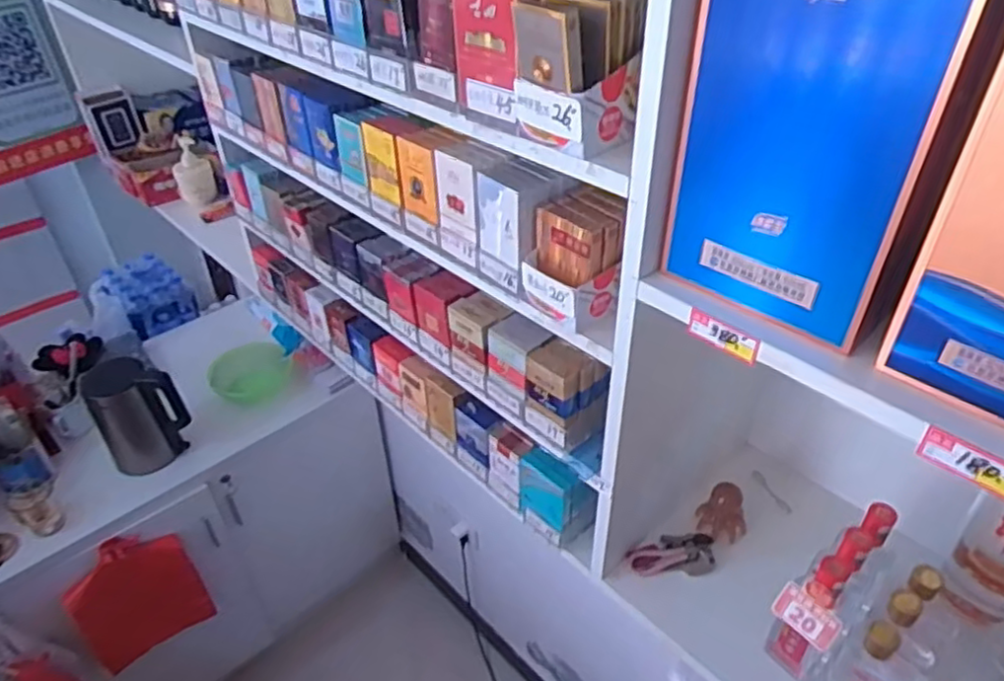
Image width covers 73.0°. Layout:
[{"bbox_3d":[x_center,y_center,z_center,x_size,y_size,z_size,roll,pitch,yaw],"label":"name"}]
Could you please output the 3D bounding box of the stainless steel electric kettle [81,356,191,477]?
[{"bbox_3d":[-0.817,0.155,1.523,0.169,0.243,0.183,-25,44,-27],"label":"stainless steel electric kettle"}]

